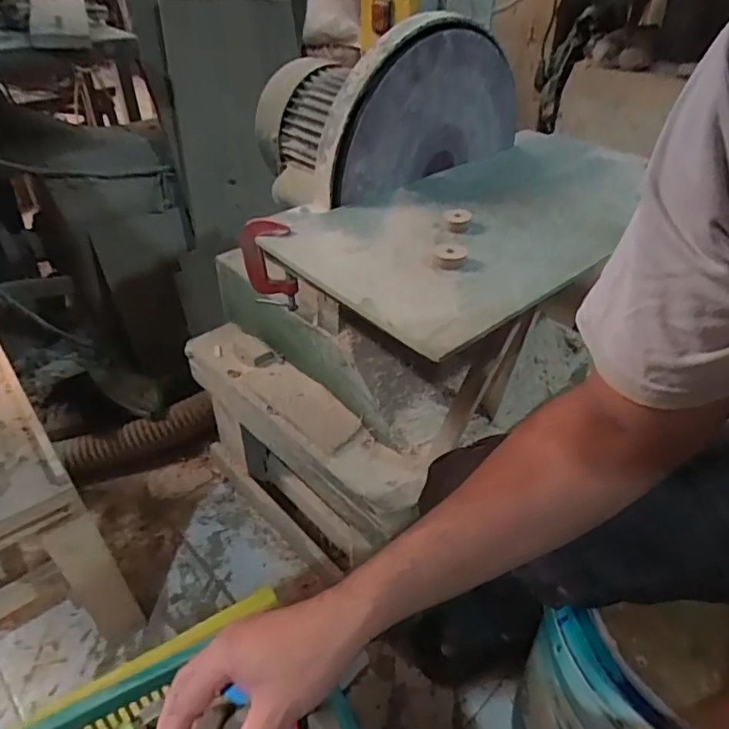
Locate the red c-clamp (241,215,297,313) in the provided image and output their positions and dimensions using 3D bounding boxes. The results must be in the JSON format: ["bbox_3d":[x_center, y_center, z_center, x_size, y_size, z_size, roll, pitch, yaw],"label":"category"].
[{"bbox_3d":[-0.093,-0.099,0.554,0.050,0.092,0.018,3,39,3],"label":"red c-clamp"}]

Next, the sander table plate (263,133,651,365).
[{"bbox_3d":[0.153,-0.167,0.591,0.496,0.019,0.252,-29,48,-32],"label":"sander table plate"}]

